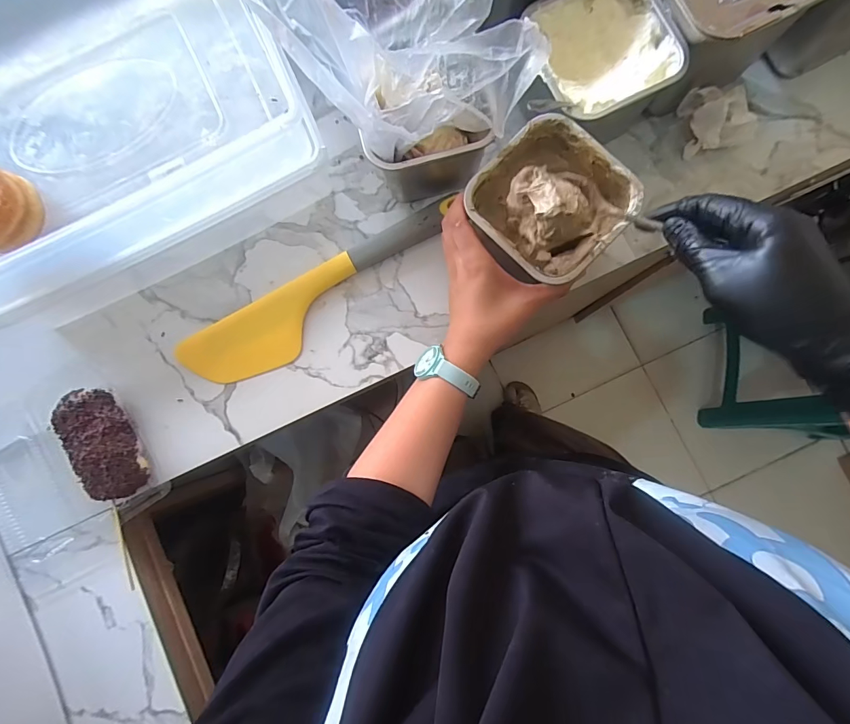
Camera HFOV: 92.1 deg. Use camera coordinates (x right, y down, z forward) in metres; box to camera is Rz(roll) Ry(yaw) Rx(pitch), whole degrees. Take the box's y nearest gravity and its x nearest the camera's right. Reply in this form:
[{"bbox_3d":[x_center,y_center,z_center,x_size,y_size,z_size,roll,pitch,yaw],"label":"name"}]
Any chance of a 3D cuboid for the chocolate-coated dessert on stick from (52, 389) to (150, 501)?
[{"bbox_3d":[-0.320,0.080,0.409,0.056,0.034,0.115,-34,84,-1],"label":"chocolate-coated dessert on stick"}]

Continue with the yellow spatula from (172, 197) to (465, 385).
[{"bbox_3d":[-0.105,-0.065,0.416,0.292,0.025,0.062,-32,84,-1],"label":"yellow spatula"}]

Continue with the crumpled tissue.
[{"bbox_3d":[0.291,-0.240,0.403,0.063,0.051,0.055,-1,85,2],"label":"crumpled tissue"}]

